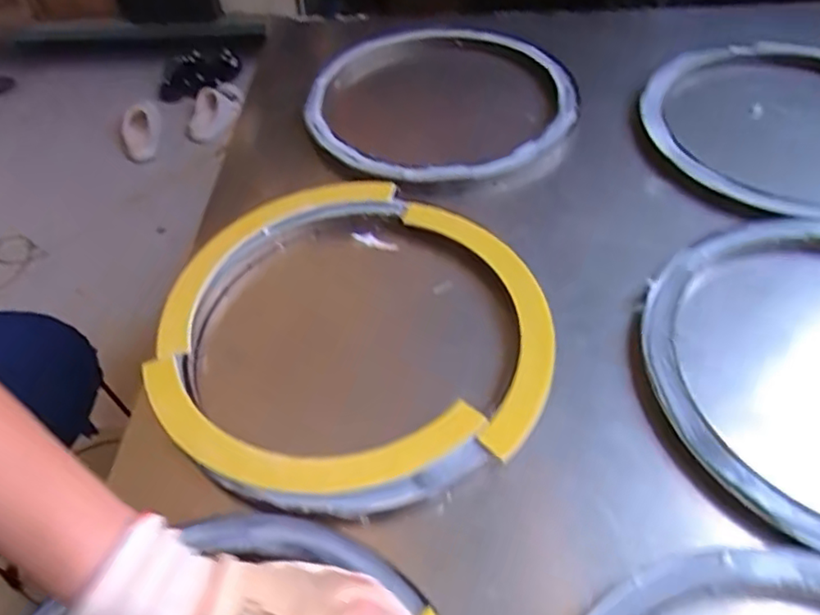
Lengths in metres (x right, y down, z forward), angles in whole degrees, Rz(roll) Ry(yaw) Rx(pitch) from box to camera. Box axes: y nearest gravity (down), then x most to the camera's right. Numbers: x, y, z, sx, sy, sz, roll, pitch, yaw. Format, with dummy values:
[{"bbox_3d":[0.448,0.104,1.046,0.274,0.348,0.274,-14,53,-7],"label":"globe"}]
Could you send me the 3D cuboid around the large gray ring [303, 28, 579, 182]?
[{"bbox_3d":[0.037,-0.259,0.779,0.307,0.025,0.310,-2,50,2],"label":"large gray ring"}]

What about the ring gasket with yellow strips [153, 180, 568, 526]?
[{"bbox_3d":[-0.044,0.016,0.555,0.331,0.033,0.331,-2,50,2],"label":"ring gasket with yellow strips"}]

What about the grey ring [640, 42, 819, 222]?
[{"bbox_3d":[0.438,-0.210,0.724,0.334,0.028,0.320,33,60,27],"label":"grey ring"}]

